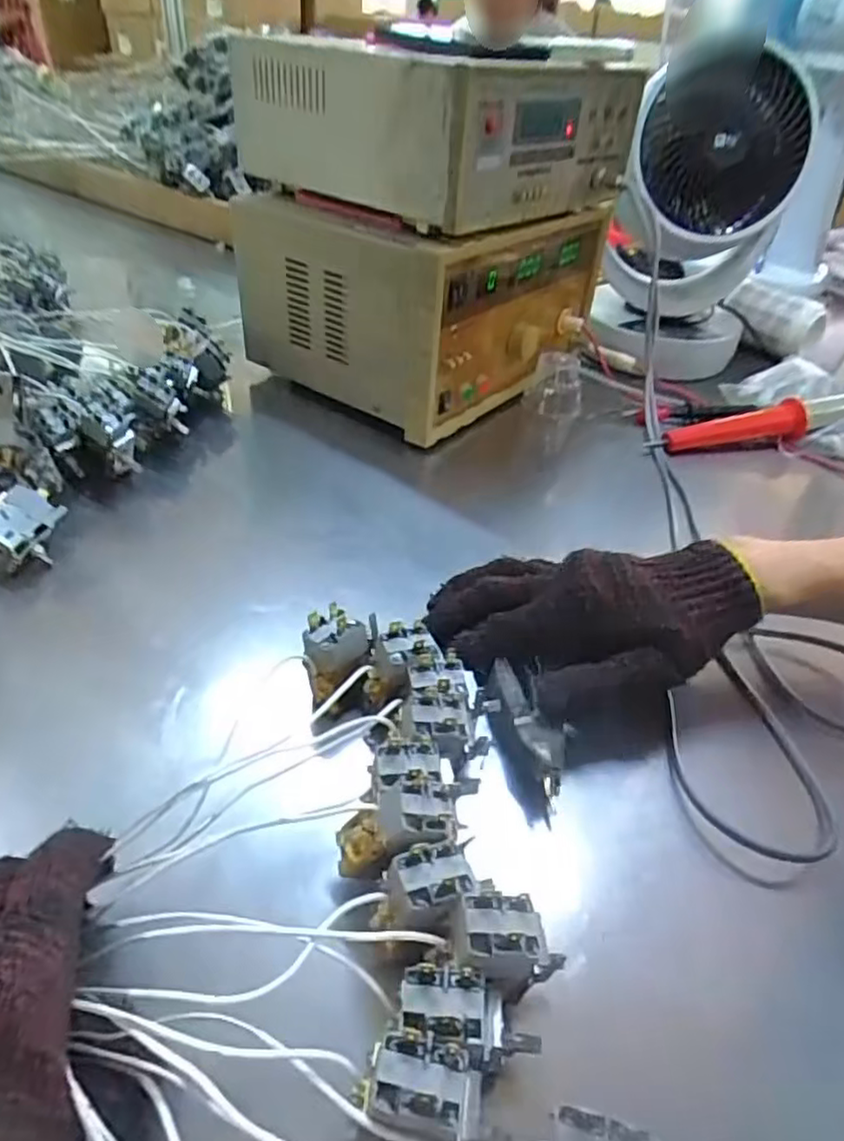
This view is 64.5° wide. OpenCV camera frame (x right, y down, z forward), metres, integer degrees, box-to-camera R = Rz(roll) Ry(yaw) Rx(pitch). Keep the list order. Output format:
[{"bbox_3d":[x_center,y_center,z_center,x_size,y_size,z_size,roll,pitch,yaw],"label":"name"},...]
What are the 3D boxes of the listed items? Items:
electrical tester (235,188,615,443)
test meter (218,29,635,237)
[{"bbox_3d":[0.010,-0.309,0.733,0.256,0.175,0.331,27,44,23],"label":"electrical tester"},{"bbox_3d":[0.016,-0.429,0.640,0.279,0.114,0.310,31,46,27],"label":"test meter"}]

